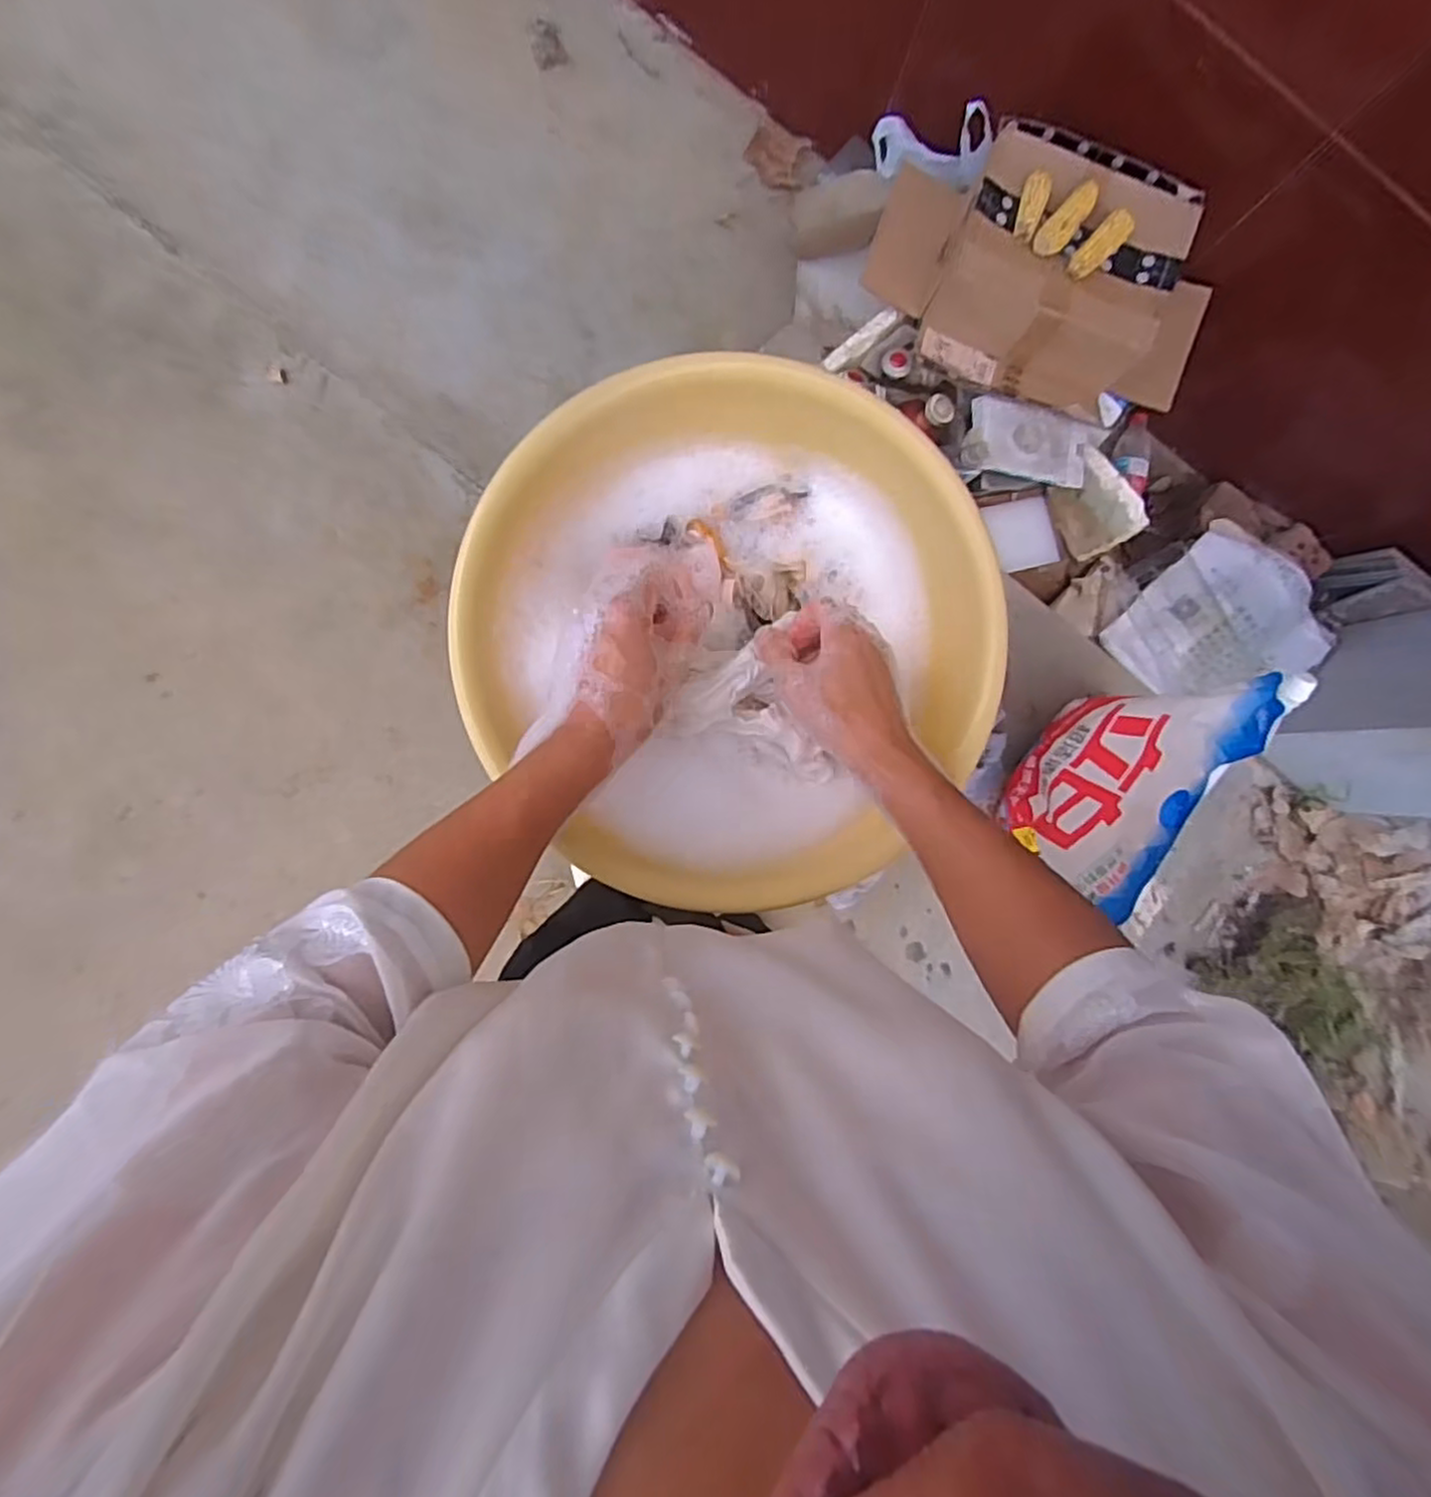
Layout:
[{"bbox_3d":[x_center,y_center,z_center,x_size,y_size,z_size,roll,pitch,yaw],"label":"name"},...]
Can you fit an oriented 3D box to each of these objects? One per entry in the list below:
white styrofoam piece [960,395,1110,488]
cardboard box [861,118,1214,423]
[{"bbox_3d":[0.533,-0.503,1.195,0.248,0.049,0.127,7,86,-6],"label":"white styrofoam piece"},{"bbox_3d":[0.543,-0.755,1.201,0.556,0.221,0.358,20,84,-7],"label":"cardboard box"}]

